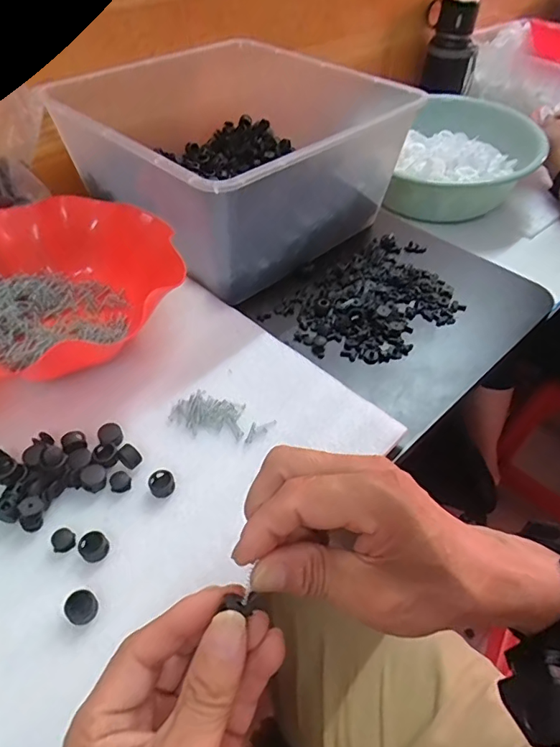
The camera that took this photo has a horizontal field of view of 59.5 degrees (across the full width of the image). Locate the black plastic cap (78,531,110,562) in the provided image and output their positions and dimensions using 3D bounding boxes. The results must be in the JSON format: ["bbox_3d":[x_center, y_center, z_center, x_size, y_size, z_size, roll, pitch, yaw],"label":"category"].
[{"bbox_3d":[-0.117,0.108,0.308,0.017,0.007,0.018,1,47,-1],"label":"black plastic cap"}]

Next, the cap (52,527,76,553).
[{"bbox_3d":[-0.137,0.106,0.311,0.013,0.006,0.013,1,47,-1],"label":"cap"}]

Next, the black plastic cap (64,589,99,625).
[{"bbox_3d":[-0.115,0.135,0.283,0.017,0.008,0.016,1,47,-1],"label":"black plastic cap"}]

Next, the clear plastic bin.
[{"bbox_3d":[-0.061,-0.248,0.538,0.302,0.132,0.297,32,54,25],"label":"clear plastic bin"}]

